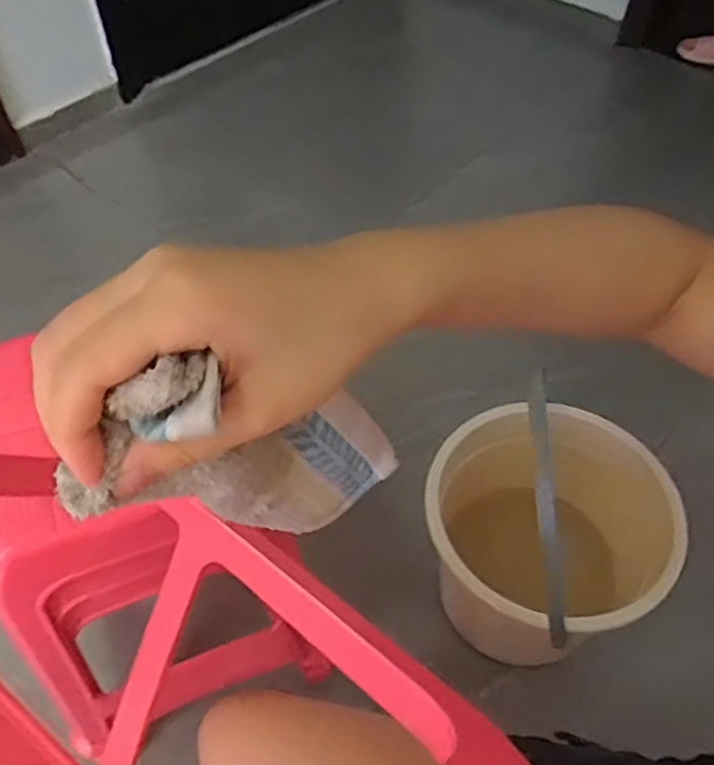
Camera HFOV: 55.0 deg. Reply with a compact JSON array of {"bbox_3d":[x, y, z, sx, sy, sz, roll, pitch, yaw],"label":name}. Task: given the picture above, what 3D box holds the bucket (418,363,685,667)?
[{"bbox_3d":[0.268,0.230,1.000,0.313,0.320,0.340,0,53,0],"label":"bucket"}]

